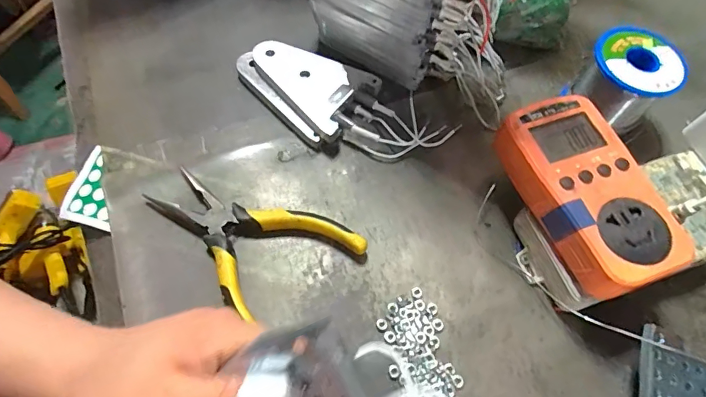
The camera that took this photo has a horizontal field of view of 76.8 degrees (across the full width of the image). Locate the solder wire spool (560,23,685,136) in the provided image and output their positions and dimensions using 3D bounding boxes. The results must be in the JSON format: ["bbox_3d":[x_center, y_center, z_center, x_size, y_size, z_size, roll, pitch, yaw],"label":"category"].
[{"bbox_3d":[0.217,-0.094,0.356,0.063,0.060,0.060,0,64,-1],"label":"solder wire spool"}]

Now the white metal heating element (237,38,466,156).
[{"bbox_3d":[-0.014,-0.077,0.361,0.171,0.020,0.073,34,68,15],"label":"white metal heating element"}]

